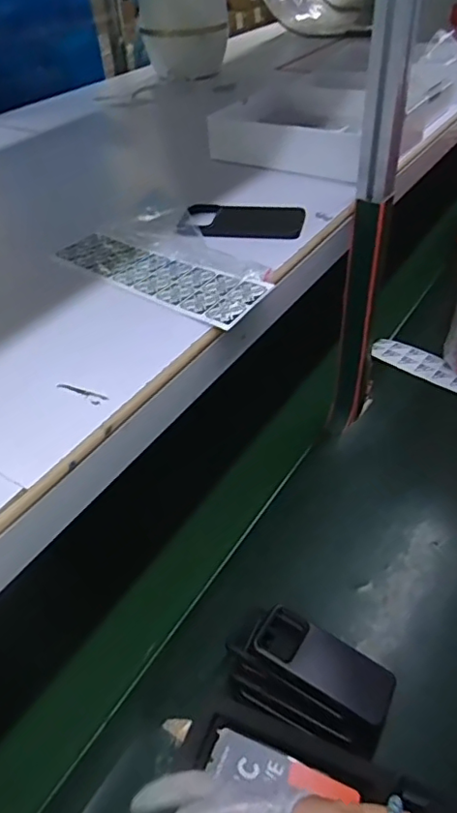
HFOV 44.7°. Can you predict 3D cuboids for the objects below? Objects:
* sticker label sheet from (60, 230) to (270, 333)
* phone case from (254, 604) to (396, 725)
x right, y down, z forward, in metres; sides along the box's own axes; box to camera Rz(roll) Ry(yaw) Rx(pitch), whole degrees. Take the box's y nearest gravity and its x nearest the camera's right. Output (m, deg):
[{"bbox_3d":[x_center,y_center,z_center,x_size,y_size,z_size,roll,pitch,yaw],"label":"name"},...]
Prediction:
[{"bbox_3d":[-0.091,-0.158,0.662,0.291,0.007,0.080,25,54,31],"label":"sticker label sheet"},{"bbox_3d":[0.115,0.307,0.669,0.166,0.012,0.084,27,26,18],"label":"phone case"}]

